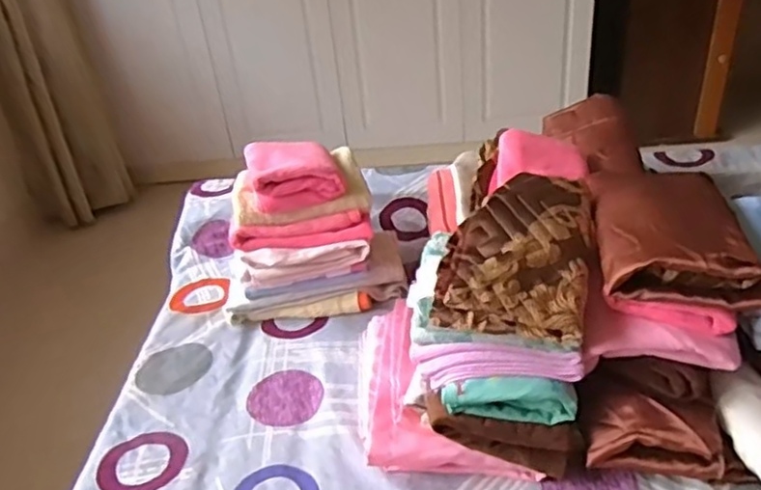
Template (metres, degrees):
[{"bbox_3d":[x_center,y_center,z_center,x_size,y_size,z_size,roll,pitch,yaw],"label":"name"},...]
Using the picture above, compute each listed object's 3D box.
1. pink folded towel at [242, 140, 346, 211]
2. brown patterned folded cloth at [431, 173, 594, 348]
[{"bbox_3d":[-0.120,-0.108,0.940,0.122,0.049,0.139,-12,34,-9],"label":"pink folded towel"},{"bbox_3d":[0.146,0.001,0.727,0.147,0.034,0.210,10,50,9],"label":"brown patterned folded cloth"}]

